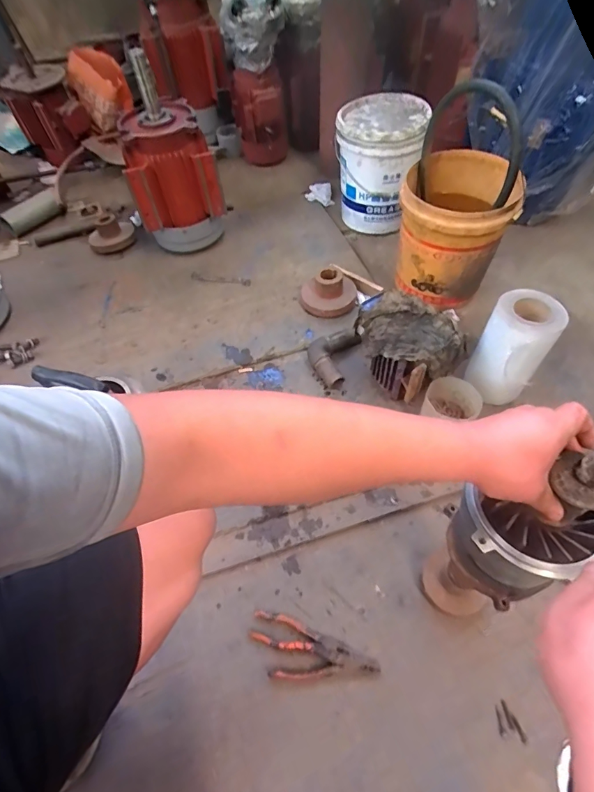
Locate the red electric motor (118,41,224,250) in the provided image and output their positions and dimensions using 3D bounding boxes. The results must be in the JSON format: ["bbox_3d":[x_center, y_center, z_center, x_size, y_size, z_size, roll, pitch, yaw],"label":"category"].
[{"bbox_3d":[-0.374,-0.666,1.202,0.245,0.507,0.274,-22,58,-12],"label":"red electric motor"}]

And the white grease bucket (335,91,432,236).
[{"bbox_3d":[0.262,-0.738,1.339,0.254,0.328,0.254,-1,56,2],"label":"white grease bucket"}]

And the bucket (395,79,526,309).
[{"bbox_3d":[0.410,-0.497,1.057,0.258,0.492,0.266,-1,56,2],"label":"bucket"}]

